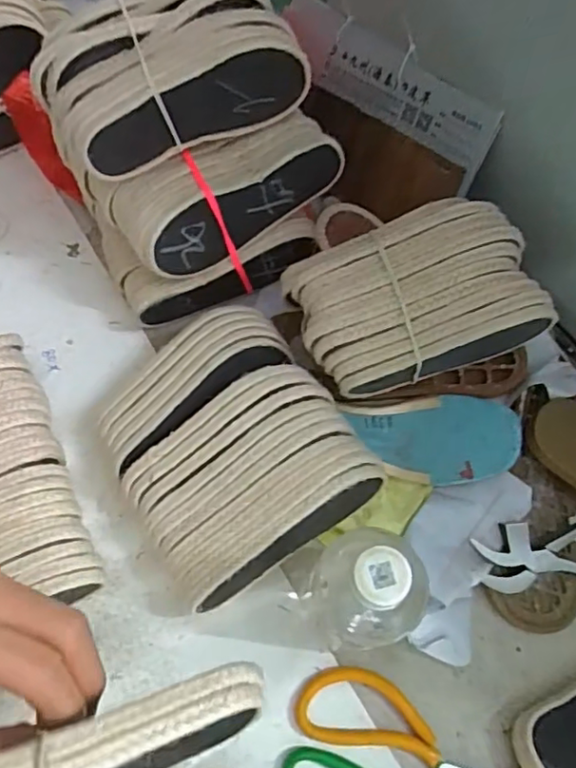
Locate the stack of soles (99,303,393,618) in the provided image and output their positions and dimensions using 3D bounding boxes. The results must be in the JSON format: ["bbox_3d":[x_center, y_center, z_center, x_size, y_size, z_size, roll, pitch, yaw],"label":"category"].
[{"bbox_3d":[-0.048,0.050,0.475,0.161,0.087,0.189,-30,70,-14],"label":"stack of soles"}]

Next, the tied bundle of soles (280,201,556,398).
[{"bbox_3d":[0.097,-0.065,0.469,0.177,0.082,0.122,-20,84,16],"label":"tied bundle of soles"}]

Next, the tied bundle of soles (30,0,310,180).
[{"bbox_3d":[-0.092,-0.237,0.450,0.186,0.077,0.108,-20,68,-10],"label":"tied bundle of soles"}]

